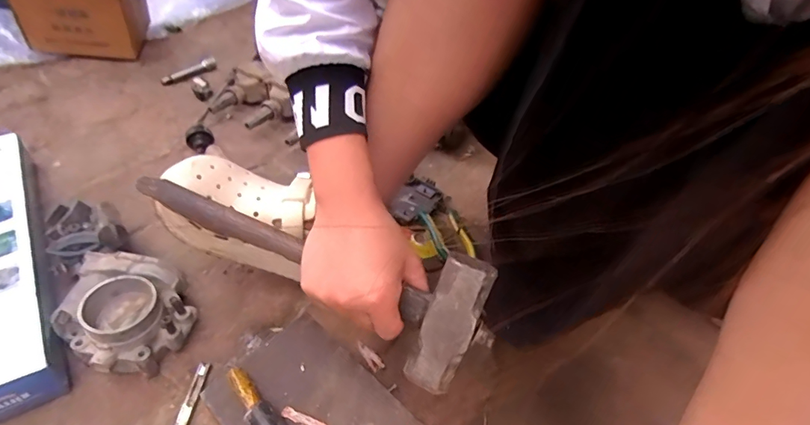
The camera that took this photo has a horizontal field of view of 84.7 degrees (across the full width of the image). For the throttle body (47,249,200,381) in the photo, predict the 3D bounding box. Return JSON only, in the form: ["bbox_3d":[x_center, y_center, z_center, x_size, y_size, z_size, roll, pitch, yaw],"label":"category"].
[{"bbox_3d":[-0.295,0.104,0.466,0.135,0.069,0.104,27,47,15],"label":"throttle body"}]

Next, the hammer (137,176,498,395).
[{"bbox_3d":[-0.089,0.030,0.394,0.323,0.108,0.043,25,7,13],"label":"hammer"}]

